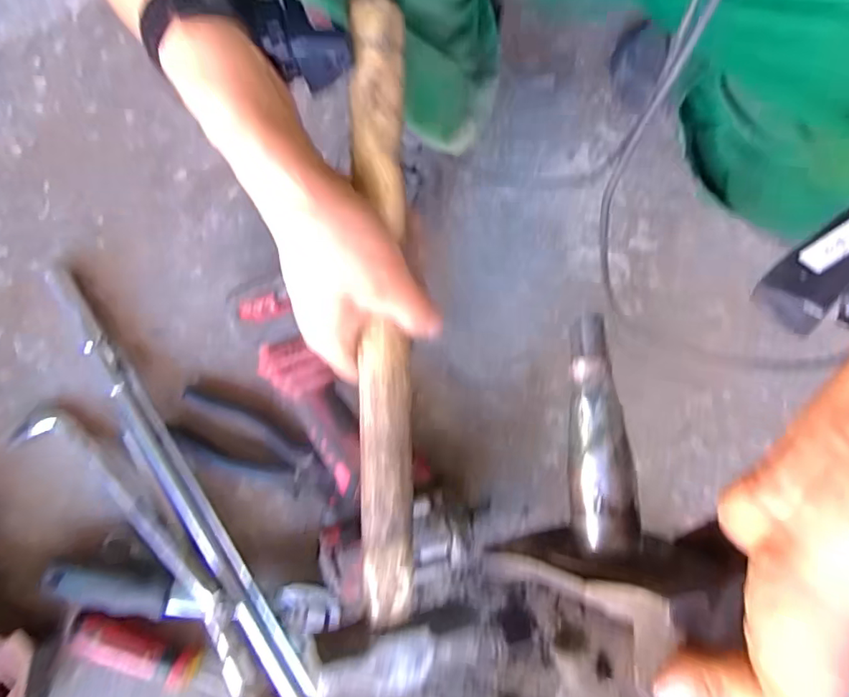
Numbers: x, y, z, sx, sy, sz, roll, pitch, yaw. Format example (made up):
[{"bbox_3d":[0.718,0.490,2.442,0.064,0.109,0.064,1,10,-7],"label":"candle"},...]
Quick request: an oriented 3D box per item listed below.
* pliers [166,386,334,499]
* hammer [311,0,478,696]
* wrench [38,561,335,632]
[{"bbox_3d":[-0.151,0.085,0.475,0.150,0.021,0.057,20,79,4],"label":"pliers"},{"bbox_3d":[-0.019,0.003,0.312,0.085,0.036,0.391,-1,93,0],"label":"hammer"},{"bbox_3d":[-0.186,0.199,0.437,0.237,0.020,0.038,3,78,1],"label":"wrench"}]

